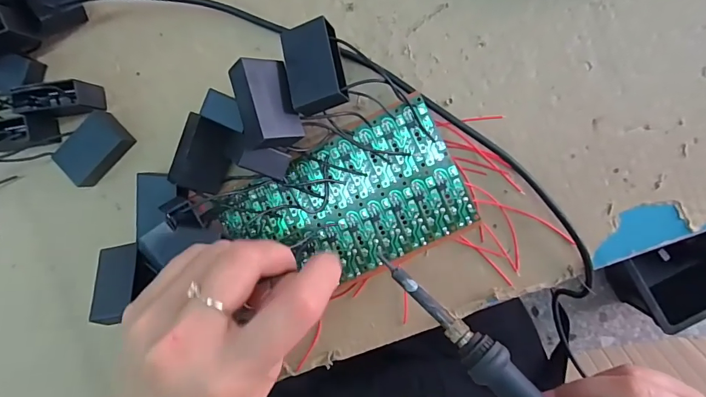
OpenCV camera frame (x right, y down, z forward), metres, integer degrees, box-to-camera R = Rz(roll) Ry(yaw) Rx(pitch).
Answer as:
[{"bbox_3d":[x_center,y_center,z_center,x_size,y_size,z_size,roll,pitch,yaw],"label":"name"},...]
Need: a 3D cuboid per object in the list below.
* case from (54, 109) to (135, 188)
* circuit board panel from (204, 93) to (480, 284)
[{"bbox_3d":[-0.182,-0.035,0.295,0.031,0.020,0.047,44,97,1],"label":"case"},{"bbox_3d":[-0.007,0.007,0.278,0.155,0.006,0.090,-26,91,7],"label":"circuit board panel"}]

